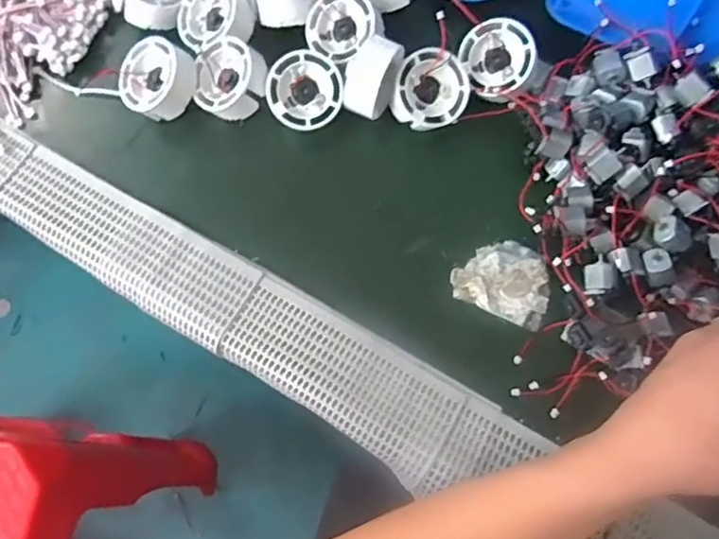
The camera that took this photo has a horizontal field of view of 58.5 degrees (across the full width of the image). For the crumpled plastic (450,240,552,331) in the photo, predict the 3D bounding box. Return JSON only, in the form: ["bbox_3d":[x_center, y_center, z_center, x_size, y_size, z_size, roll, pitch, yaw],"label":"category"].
[{"bbox_3d":[0.102,0.007,0.444,0.066,0.007,0.053,27,72,10],"label":"crumpled plastic"}]

